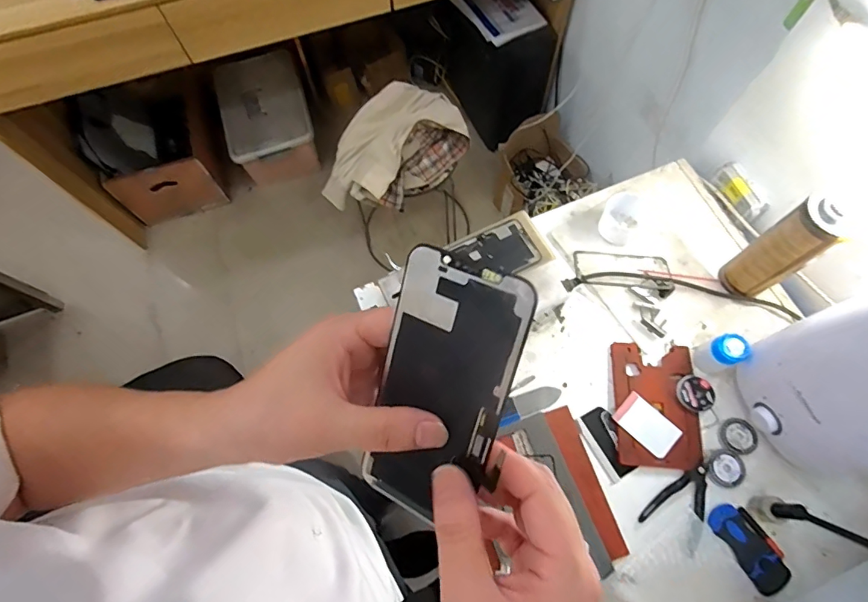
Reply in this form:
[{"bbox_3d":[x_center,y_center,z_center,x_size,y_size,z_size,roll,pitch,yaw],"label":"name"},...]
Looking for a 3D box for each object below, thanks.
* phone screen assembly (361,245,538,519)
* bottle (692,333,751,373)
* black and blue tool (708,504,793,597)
[{"bbox_3d":[0.003,0.048,0.239,0.068,0.005,0.137,21,108,25],"label":"phone screen assembly"},{"bbox_3d":[0.391,0.073,0.648,0.036,0.076,0.038,-1,70,2],"label":"bottle"},{"bbox_3d":[0.397,0.307,0.587,0.051,0.016,0.106,-35,72,-10],"label":"black and blue tool"}]

